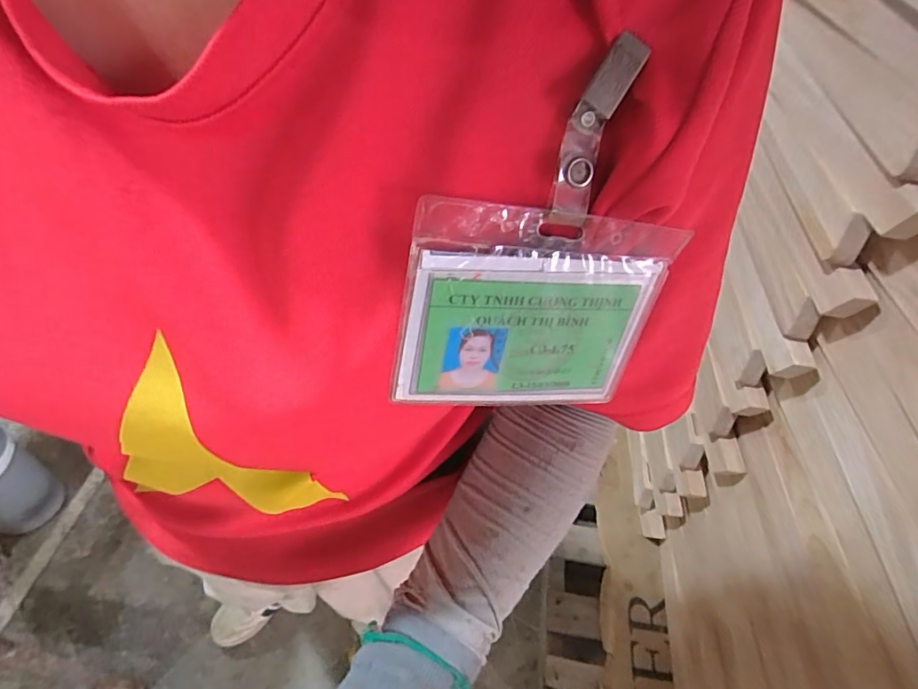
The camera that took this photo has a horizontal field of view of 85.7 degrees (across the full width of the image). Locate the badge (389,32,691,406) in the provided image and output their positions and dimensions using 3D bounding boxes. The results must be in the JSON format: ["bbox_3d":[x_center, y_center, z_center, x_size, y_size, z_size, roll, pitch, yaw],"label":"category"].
[{"bbox_3d":[0.032,-0.029,0.174,0.098,0.127,0.006,2,33,-16],"label":"badge"}]

